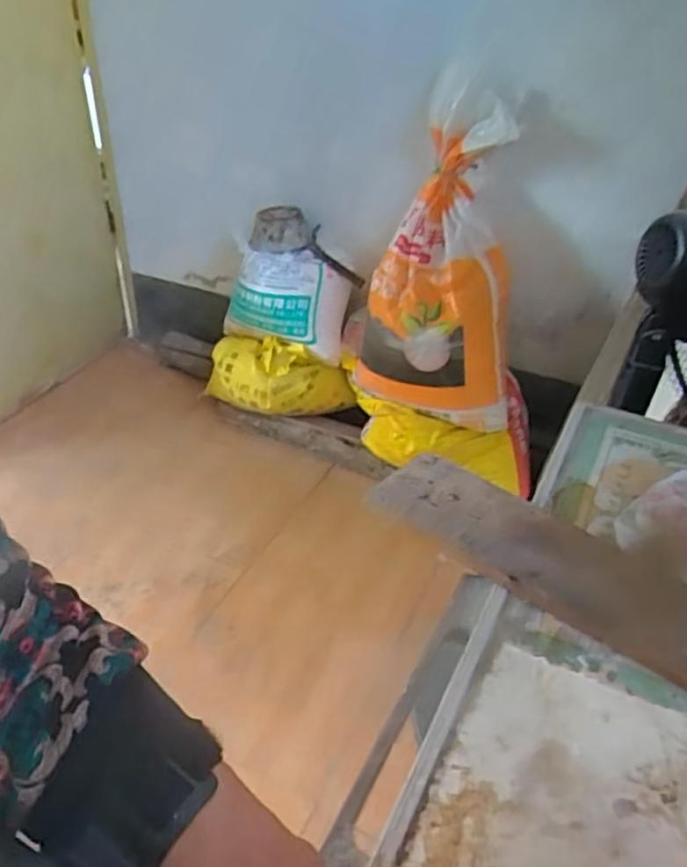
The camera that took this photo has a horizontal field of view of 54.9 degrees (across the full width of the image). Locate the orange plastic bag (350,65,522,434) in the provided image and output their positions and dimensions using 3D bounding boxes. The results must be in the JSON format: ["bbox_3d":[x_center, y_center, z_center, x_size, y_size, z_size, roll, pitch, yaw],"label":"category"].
[{"bbox_3d":[0.240,-0.415,1.612,0.378,0.778,0.288,5,9,3],"label":"orange plastic bag"}]

